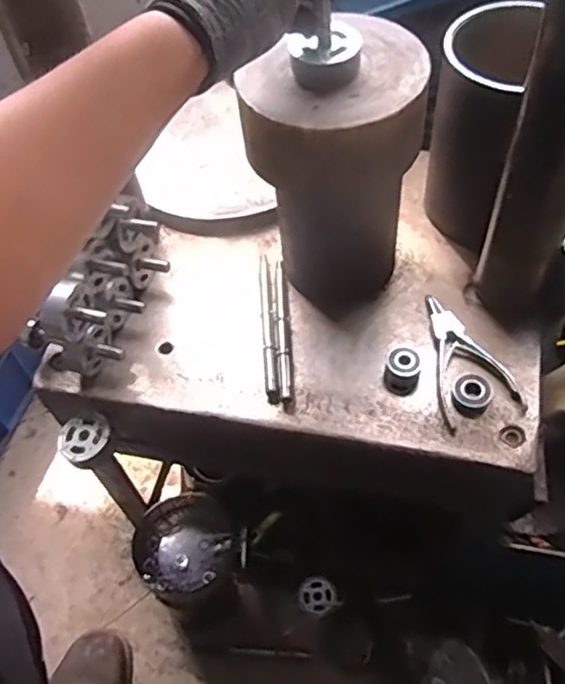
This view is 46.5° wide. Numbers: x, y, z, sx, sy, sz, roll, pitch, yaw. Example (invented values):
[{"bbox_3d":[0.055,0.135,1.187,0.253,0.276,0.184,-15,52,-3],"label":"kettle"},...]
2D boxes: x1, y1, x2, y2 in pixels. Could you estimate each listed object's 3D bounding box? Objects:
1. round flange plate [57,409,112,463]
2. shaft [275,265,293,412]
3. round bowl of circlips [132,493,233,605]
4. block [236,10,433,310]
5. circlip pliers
[{"bbox_3d":[-0.187,0.087,0.615,0.048,0.015,0.045,-2,55,4],"label":"round flange plate"},{"bbox_3d":[-0.001,-0.011,0.623,0.010,0.015,0.166,-5,55,2],"label":"shaft"},{"bbox_3d":[-0.121,0.264,0.831,0.122,0.059,0.125,-2,55,4],"label":"round bowl of circlips"},{"bbox_3d":[0.044,-0.150,0.579,0.140,0.235,0.133,-1,56,5],"label":"block"},{"bbox_3d":[0.158,0.013,0.593,0.070,0.017,0.130,-16,56,-6],"label":"circlip pliers"}]

